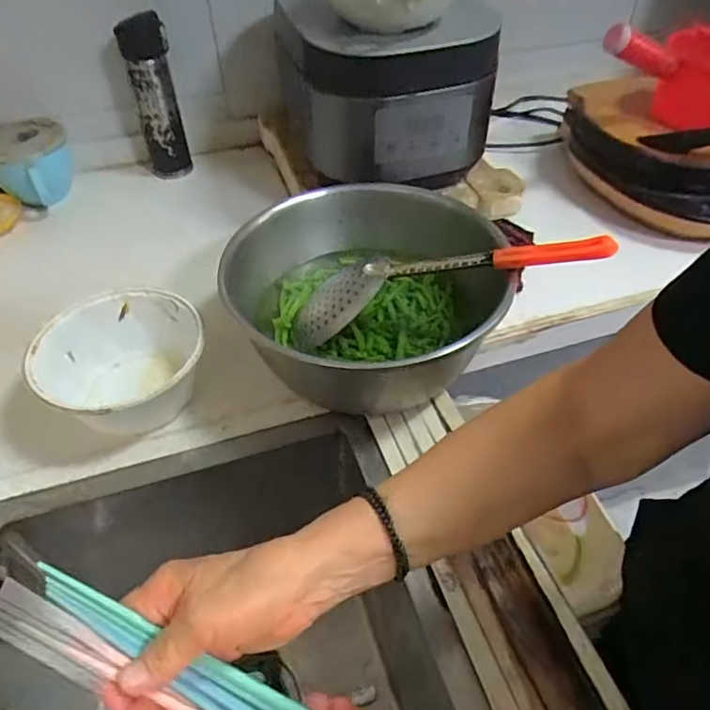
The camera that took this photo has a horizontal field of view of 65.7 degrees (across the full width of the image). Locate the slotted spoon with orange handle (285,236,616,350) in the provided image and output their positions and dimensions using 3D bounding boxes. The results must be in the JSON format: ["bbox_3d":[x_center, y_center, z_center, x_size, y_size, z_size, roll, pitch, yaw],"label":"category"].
[{"bbox_3d":[0.084,-0.076,0.549,0.315,0.037,0.078,-11,46,14],"label":"slotted spoon with orange handle"}]

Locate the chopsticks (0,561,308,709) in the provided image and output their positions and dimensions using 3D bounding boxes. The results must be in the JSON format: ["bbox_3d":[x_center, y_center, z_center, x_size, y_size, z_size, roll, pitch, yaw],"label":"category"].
[{"bbox_3d":[-0.093,0.187,0.311,0.026,0.224,0.034,-25,32,41],"label":"chopsticks"}]

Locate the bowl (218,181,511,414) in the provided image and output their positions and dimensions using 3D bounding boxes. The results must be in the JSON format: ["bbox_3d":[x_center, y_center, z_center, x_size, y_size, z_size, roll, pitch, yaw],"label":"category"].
[{"bbox_3d":[0.008,-0.052,0.590,0.249,0.130,0.271,0,48,0],"label":"bowl"}]

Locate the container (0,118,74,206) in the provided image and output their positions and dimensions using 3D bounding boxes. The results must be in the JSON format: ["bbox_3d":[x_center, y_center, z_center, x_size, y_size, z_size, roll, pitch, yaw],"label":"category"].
[{"bbox_3d":[-0.486,-0.290,0.823,0.118,0.076,0.134,-24,52,-19],"label":"container"}]

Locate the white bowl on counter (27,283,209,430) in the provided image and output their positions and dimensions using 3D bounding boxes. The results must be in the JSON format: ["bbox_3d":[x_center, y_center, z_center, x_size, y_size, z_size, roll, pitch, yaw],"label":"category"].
[{"bbox_3d":[-0.241,0.007,0.572,0.159,0.080,0.143,-24,52,-19],"label":"white bowl on counter"}]

